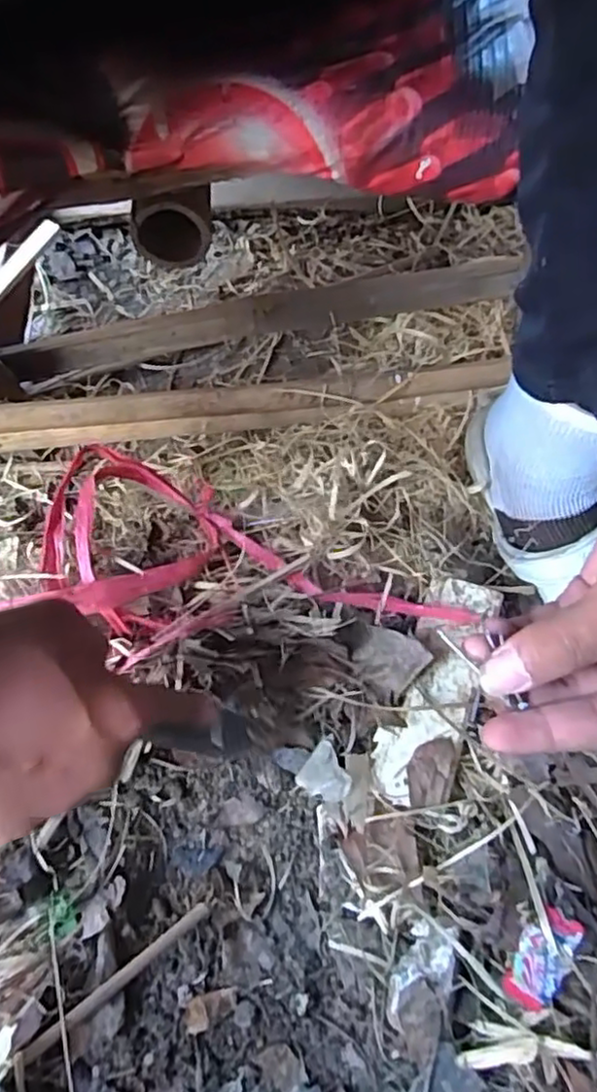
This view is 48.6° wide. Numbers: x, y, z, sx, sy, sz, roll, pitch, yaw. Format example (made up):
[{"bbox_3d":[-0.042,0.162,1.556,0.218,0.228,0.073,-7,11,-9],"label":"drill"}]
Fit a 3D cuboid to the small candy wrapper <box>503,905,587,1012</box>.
[{"bbox_3d":[0.119,0.203,0.327,0.024,0.014,0.046,36,66,17],"label":"small candy wrapper"}]

